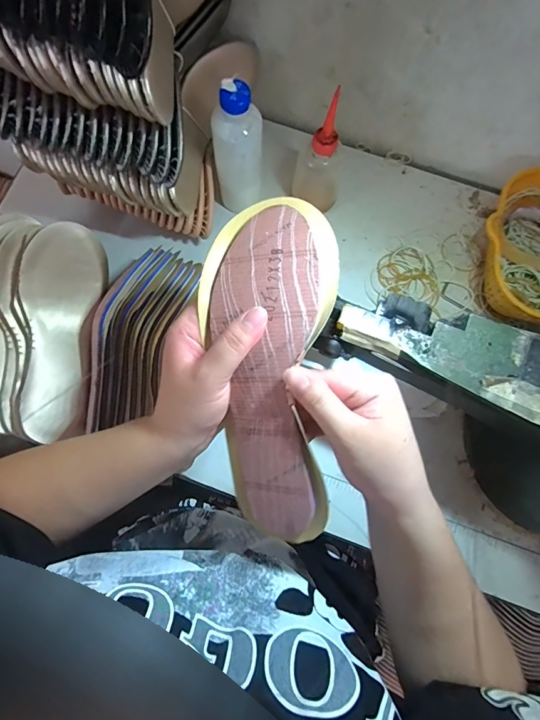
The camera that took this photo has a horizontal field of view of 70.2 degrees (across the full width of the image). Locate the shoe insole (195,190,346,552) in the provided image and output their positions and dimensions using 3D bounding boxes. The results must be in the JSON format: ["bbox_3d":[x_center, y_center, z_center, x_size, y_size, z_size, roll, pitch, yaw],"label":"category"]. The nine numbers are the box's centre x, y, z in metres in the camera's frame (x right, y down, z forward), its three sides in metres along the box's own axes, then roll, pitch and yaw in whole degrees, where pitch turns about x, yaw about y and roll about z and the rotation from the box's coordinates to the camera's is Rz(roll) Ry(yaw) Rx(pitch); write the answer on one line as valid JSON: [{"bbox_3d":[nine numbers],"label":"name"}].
[{"bbox_3d":[0.000,0.007,0.280,0.094,0.042,0.249,-1,93,-1],"label":"shoe insole"}]

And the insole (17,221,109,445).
[{"bbox_3d":[-0.259,-0.034,0.462,0.092,0.054,0.257,14,80,-39],"label":"insole"}]

